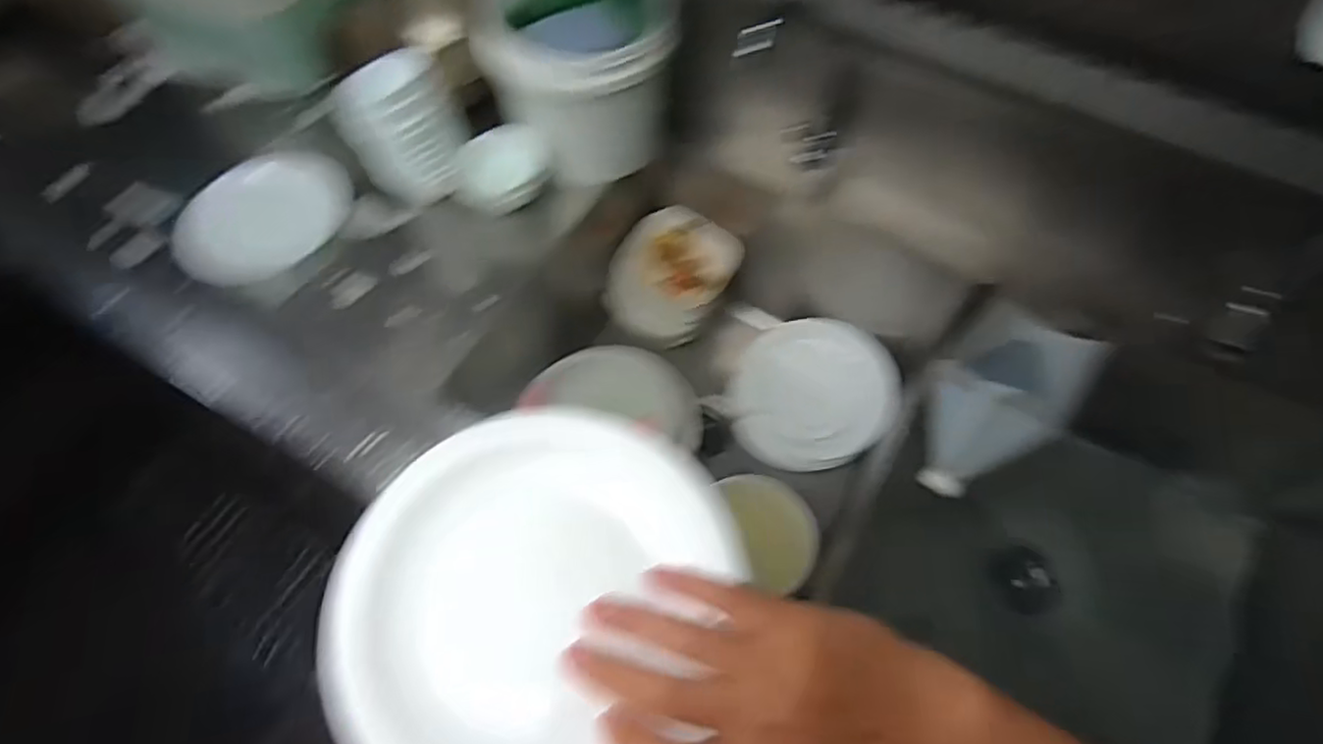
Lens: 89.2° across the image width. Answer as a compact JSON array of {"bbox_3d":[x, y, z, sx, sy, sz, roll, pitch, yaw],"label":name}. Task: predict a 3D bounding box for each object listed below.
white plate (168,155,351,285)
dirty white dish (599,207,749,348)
[{"bbox_3d":[-0.506,-0.200,0.856,0.176,0.023,0.213,31,69,16],"label":"white plate"},{"bbox_3d":[0.019,-0.153,1.060,0.157,0.085,0.188,29,68,15],"label":"dirty white dish"}]

